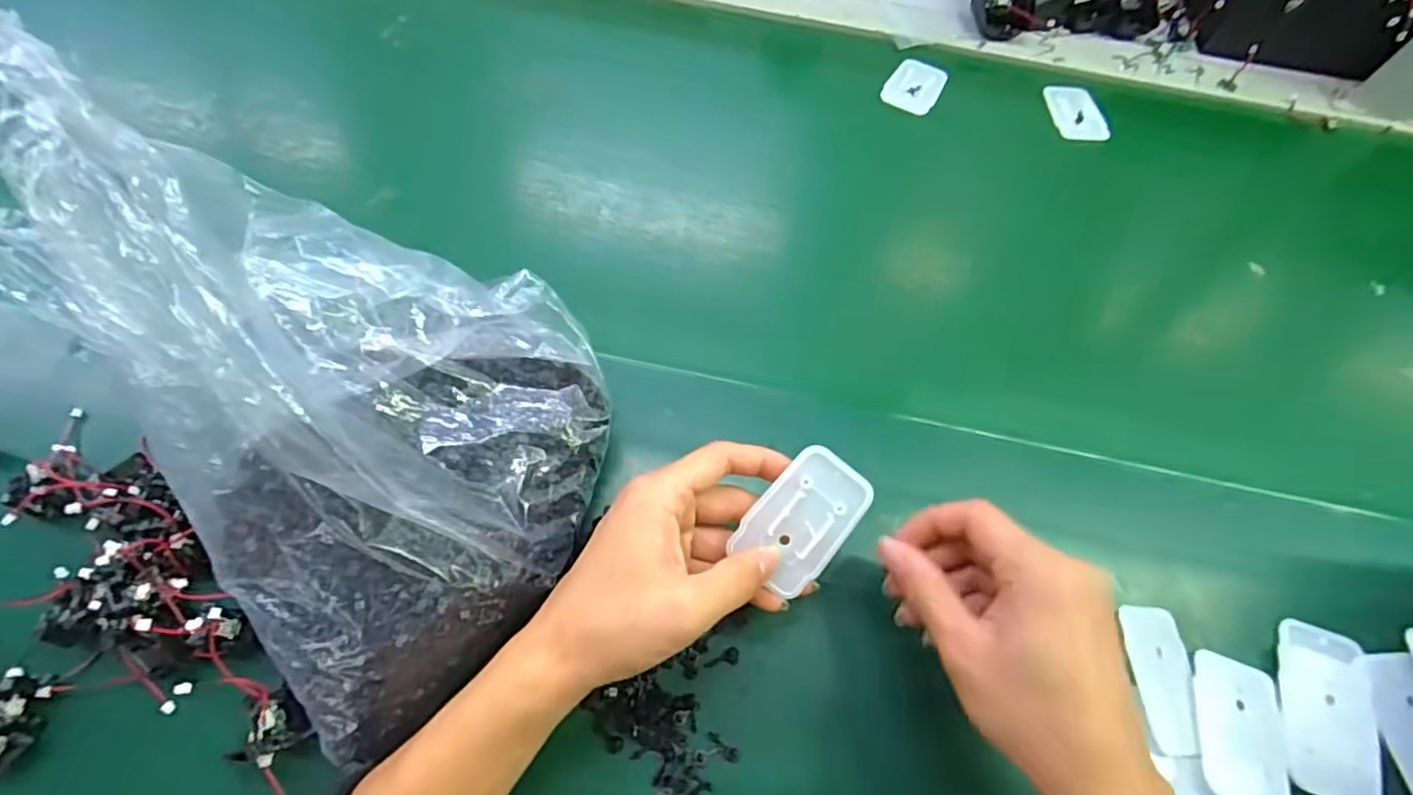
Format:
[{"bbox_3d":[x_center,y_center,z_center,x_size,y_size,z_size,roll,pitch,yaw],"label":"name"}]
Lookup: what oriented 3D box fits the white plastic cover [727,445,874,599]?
[{"bbox_3d":[0.047,0.058,0.294,0.043,0.004,0.066,37,92,-5],"label":"white plastic cover"}]

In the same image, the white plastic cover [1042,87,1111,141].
[{"bbox_3d":[0.320,-0.247,0.537,0.042,0.006,0.061,-6,72,0],"label":"white plastic cover"}]

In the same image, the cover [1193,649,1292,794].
[{"bbox_3d":[0.268,0.168,0.312,0.045,0.009,0.068,18,63,5],"label":"cover"}]

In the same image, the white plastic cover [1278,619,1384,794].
[{"bbox_3d":[0.317,0.158,0.313,0.042,0.004,0.082,24,64,8],"label":"white plastic cover"}]

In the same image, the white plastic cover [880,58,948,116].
[{"bbox_3d":[0.183,-0.273,0.543,0.046,0.009,0.058,29,65,11],"label":"white plastic cover"}]

